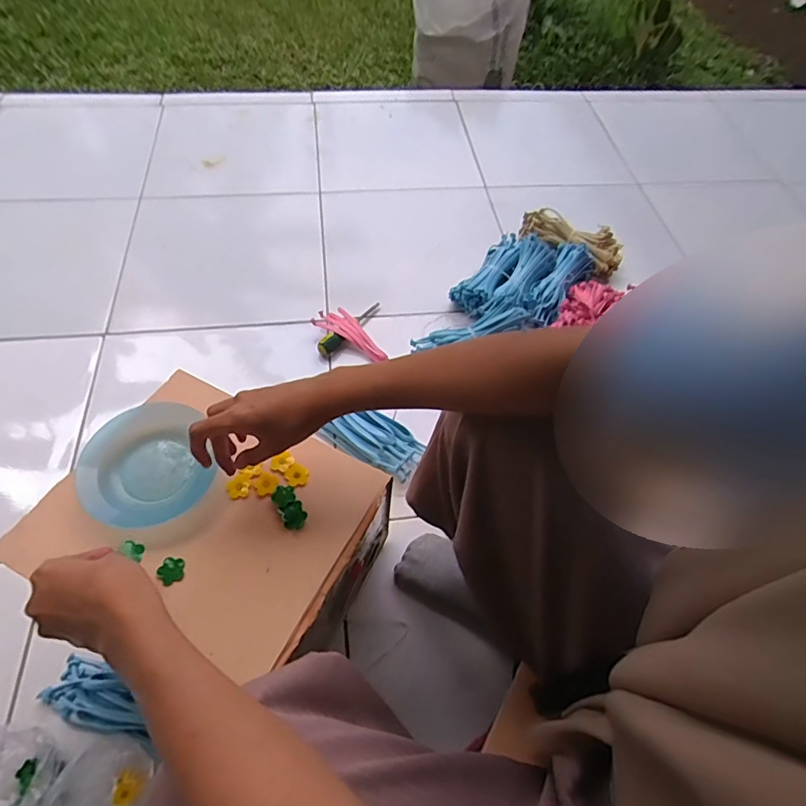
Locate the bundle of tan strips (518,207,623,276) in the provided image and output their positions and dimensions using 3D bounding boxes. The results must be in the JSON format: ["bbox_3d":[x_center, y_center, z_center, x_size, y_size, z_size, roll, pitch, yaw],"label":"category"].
[{"bbox_3d":[0.360,-0.349,1.067,0.235,0.079,0.090,40,64,19],"label":"bundle of tan strips"}]

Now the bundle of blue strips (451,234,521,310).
[{"bbox_3d":[0.168,-0.264,0.989,0.078,0.046,0.205,26,60,12],"label":"bundle of blue strips"}]

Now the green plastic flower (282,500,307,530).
[{"bbox_3d":[-0.106,0.110,0.482,0.023,0.005,0.026,-26,63,-19],"label":"green plastic flower"}]

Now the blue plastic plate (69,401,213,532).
[{"bbox_3d":[-0.256,0.061,0.491,0.114,0.012,0.118,7,68,-18],"label":"blue plastic plate"}]

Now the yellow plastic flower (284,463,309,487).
[{"bbox_3d":[-0.109,0.074,0.506,0.024,0.004,0.024,2,58,-3],"label":"yellow plastic flower"}]

